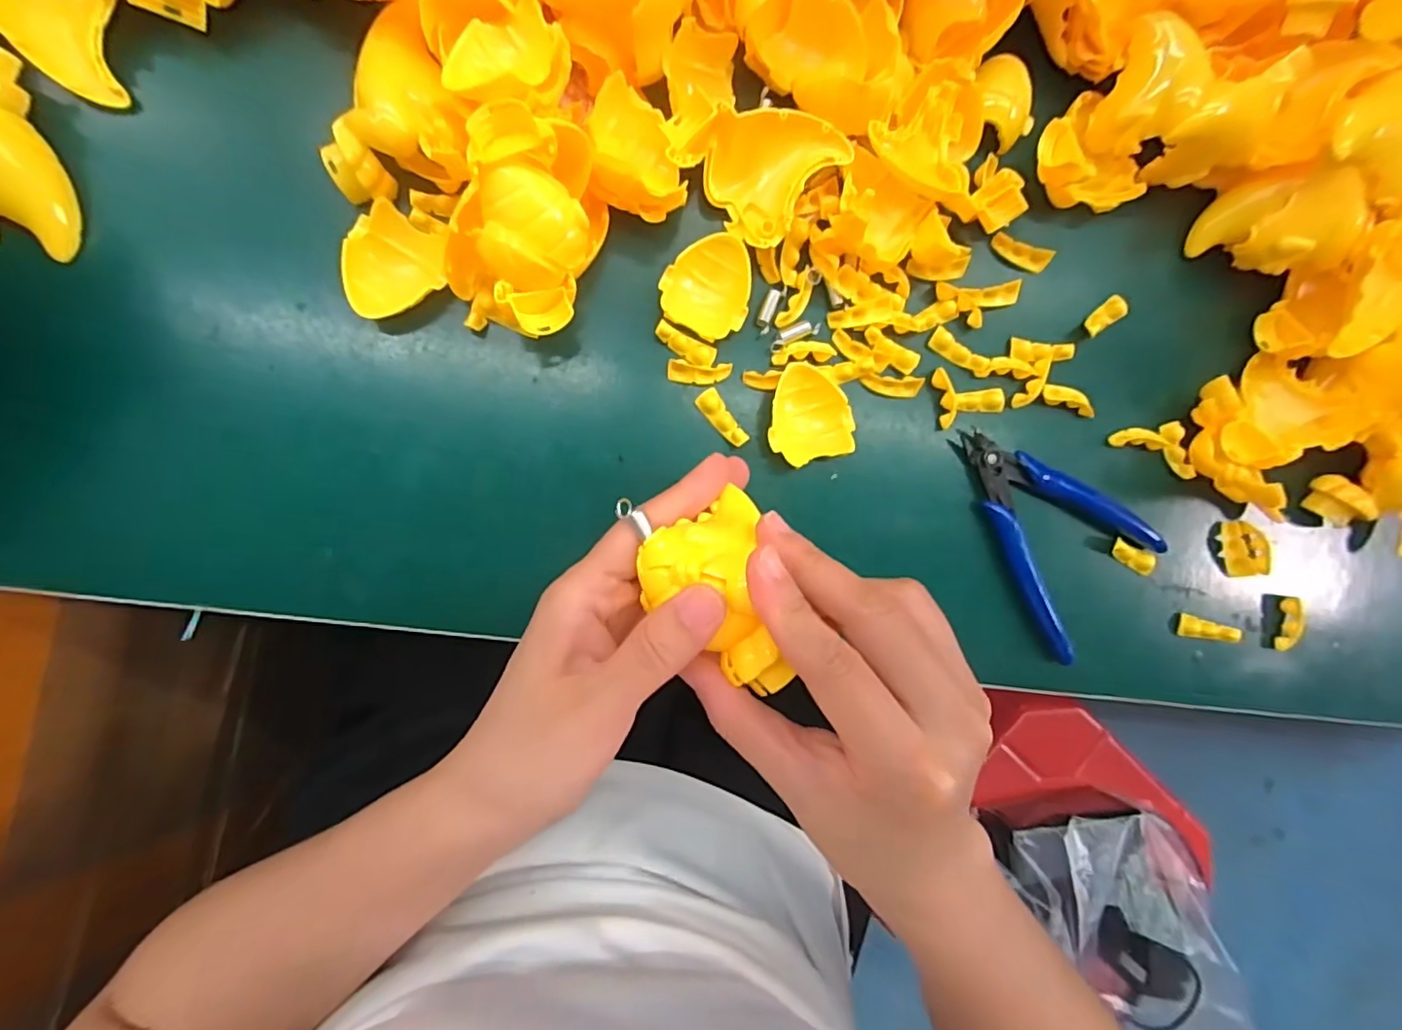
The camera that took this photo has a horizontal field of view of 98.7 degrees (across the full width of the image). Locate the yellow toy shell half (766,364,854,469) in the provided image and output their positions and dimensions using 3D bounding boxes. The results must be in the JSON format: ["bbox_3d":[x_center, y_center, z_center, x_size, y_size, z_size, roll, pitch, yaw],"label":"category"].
[{"bbox_3d":[0.048,-0.046,0.278,0.039,0.012,0.044,-16,91,-8],"label":"yellow toy shell half"}]

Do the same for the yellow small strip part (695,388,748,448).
[{"bbox_3d":[0.011,-0.045,0.277,0.011,0.006,0.029,-42,95,-6],"label":"yellow small strip part"}]

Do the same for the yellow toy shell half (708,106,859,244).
[{"bbox_3d":[0.029,-0.146,0.260,0.056,0.018,0.050,20,87,-7],"label":"yellow toy shell half"}]

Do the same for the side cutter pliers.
[{"bbox_3d":[0.184,0.002,0.300,0.077,0.008,0.119,-27,93,-7],"label":"side cutter pliers"}]

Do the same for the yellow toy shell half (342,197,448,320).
[{"bbox_3d":[-0.129,-0.103,0.251,0.034,0.016,0.044,25,86,-7],"label":"yellow toy shell half"}]

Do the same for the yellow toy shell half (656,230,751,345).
[{"bbox_3d":[0.004,-0.103,0.269,0.039,0.011,0.042,25,86,-7],"label":"yellow toy shell half"}]

